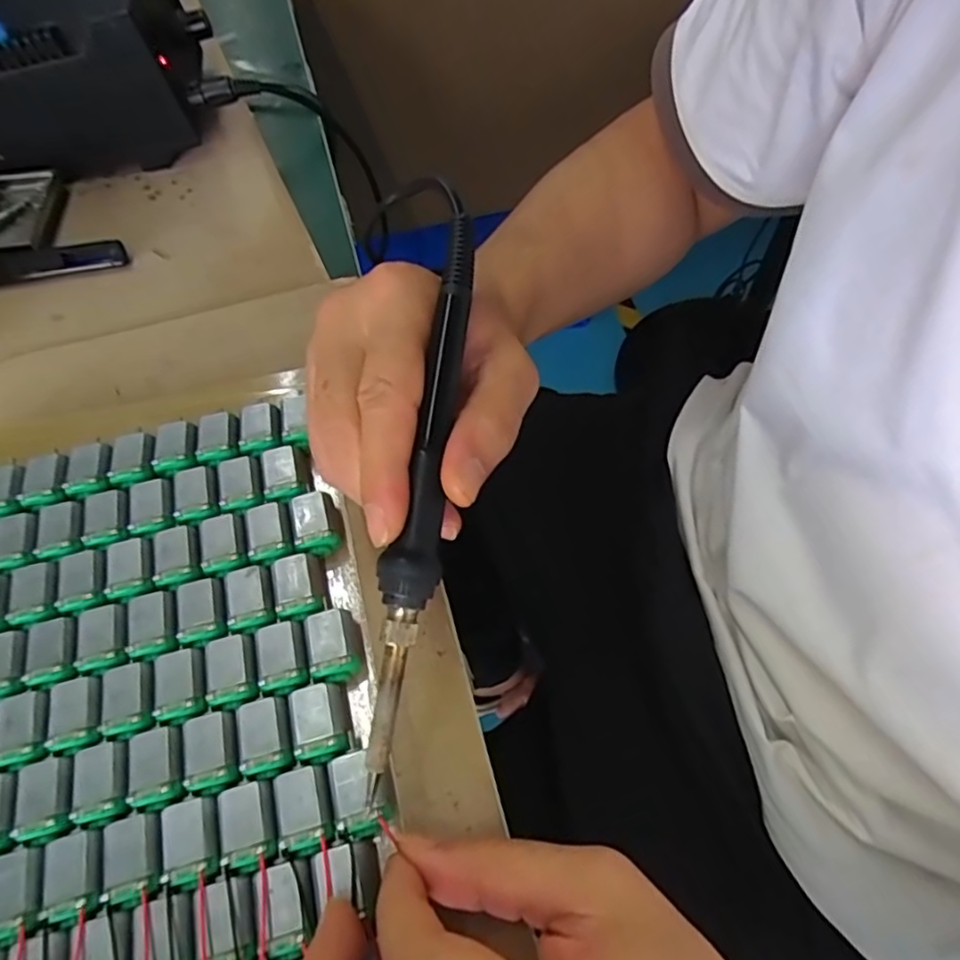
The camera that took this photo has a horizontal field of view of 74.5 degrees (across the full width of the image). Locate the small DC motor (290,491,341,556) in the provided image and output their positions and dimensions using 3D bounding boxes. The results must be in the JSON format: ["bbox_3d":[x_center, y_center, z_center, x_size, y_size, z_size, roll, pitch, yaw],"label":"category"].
[{"bbox_3d":[-0.071,0.020,0.274,0.018,0.014,0.028,-15,61,-8],"label":"small DC motor"}]

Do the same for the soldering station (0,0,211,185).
[{"bbox_3d":[-0.253,-0.260,0.390,0.152,0.091,0.102,-18,62,-9],"label":"soldering station"}]

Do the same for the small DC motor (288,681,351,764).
[{"bbox_3d":[-0.059,0.090,0.234,0.020,0.010,0.027,-14,61,-7],"label":"small DC motor"}]

